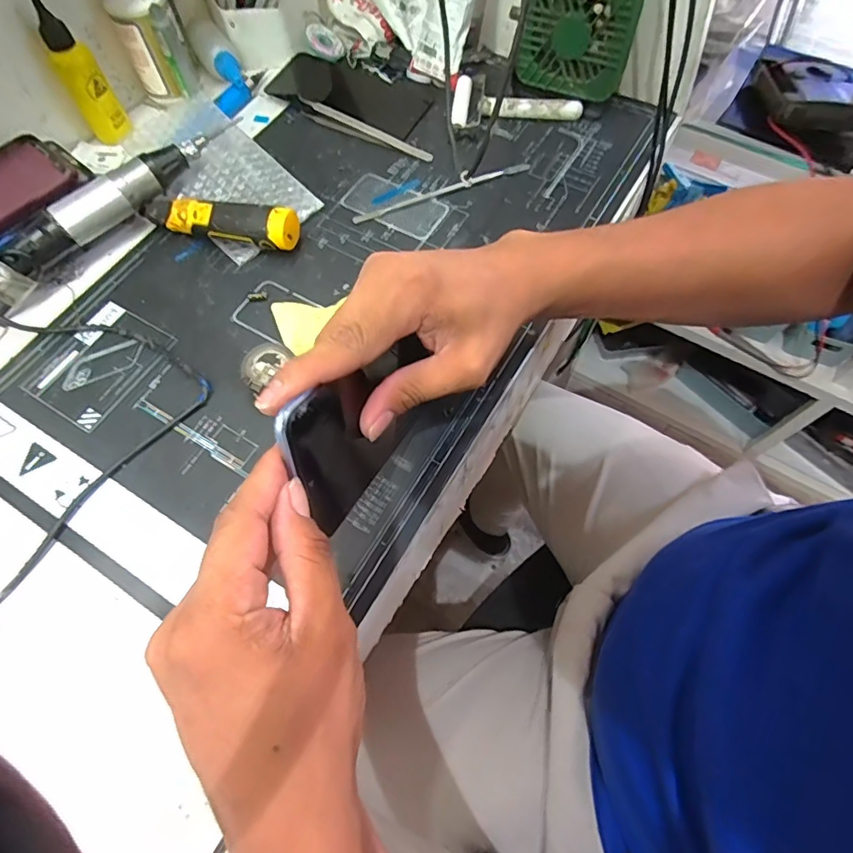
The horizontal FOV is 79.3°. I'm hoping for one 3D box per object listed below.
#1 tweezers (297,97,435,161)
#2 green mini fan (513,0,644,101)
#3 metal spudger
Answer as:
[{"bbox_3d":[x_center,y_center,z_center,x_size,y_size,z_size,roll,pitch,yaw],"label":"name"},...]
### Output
[{"bbox_3d":[-0.058,-0.281,0.483,0.142,0.013,0.016,25,68,12],"label":"tweezers"},{"bbox_3d":[0.132,-0.341,0.452,0.099,0.112,0.040,23,67,11],"label":"green mini fan"},{"bbox_3d":[0.016,-0.209,0.454,0.166,0.007,0.011,-23,67,-10],"label":"metal spudger"}]

